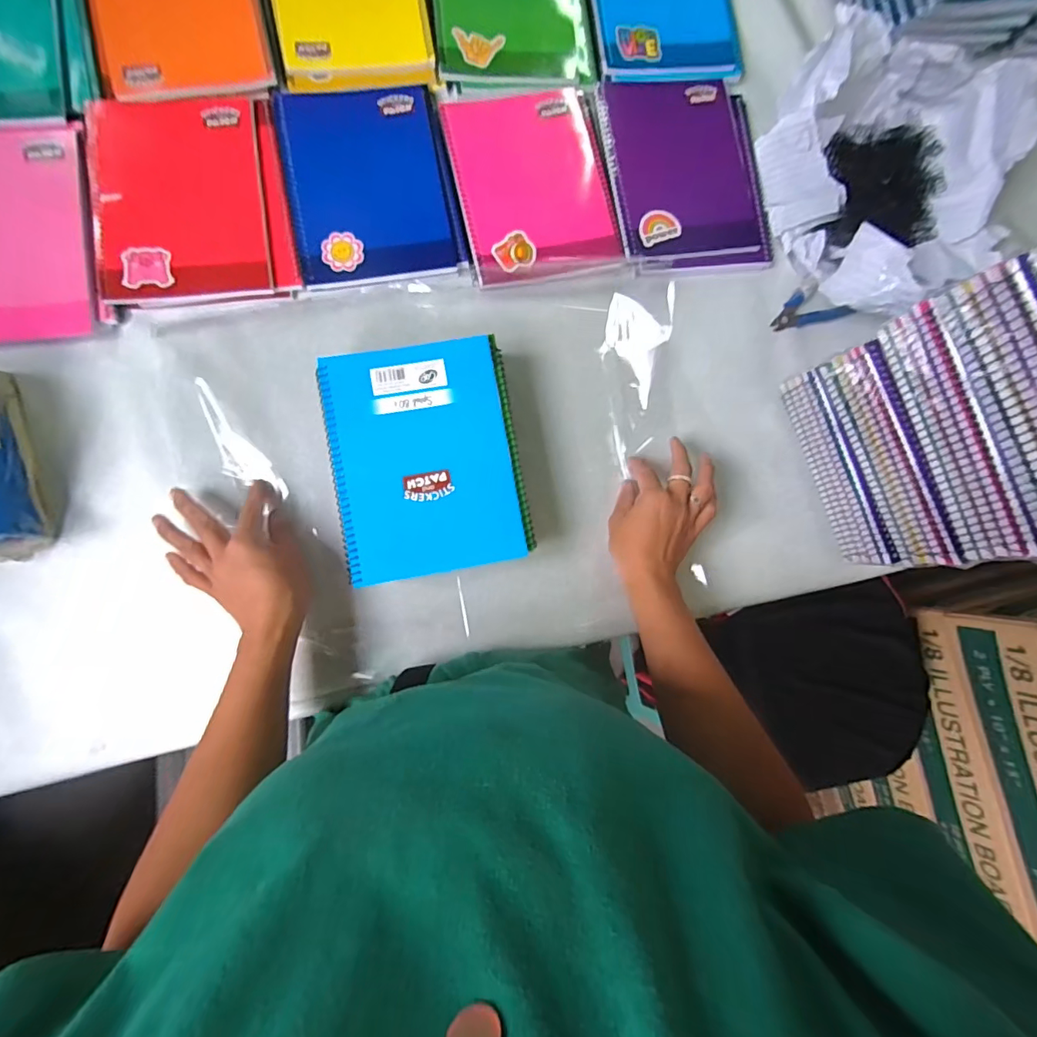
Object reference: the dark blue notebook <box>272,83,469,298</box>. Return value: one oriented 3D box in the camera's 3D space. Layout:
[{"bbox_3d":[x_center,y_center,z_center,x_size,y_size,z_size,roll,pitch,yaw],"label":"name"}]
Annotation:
[{"bbox_3d":[-0.144,-0.331,0.481,0.156,0.011,0.196,-11,88,-7],"label":"dark blue notebook"}]

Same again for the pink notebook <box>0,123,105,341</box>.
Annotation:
[{"bbox_3d":[-0.471,-0.257,0.441,0.151,0.012,0.194,-11,88,-7],"label":"pink notebook"}]

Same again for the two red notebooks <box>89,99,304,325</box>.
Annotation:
[{"bbox_3d":[-0.310,-0.301,0.462,0.174,0.009,0.201,-10,88,-7],"label":"two red notebooks"}]

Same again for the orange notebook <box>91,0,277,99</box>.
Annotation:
[{"bbox_3d":[-0.334,-0.511,0.478,0.152,0.008,0.205,-11,88,-7],"label":"orange notebook"}]

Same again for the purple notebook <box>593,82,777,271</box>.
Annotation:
[{"bbox_3d":[0.181,-0.372,0.520,0.164,0.011,0.212,-8,88,-6],"label":"purple notebook"}]

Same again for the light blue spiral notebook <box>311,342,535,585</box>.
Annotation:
[{"bbox_3d":[-0.078,-0.053,0.419,0.153,0.013,0.195,-10,88,-6],"label":"light blue spiral notebook"}]

